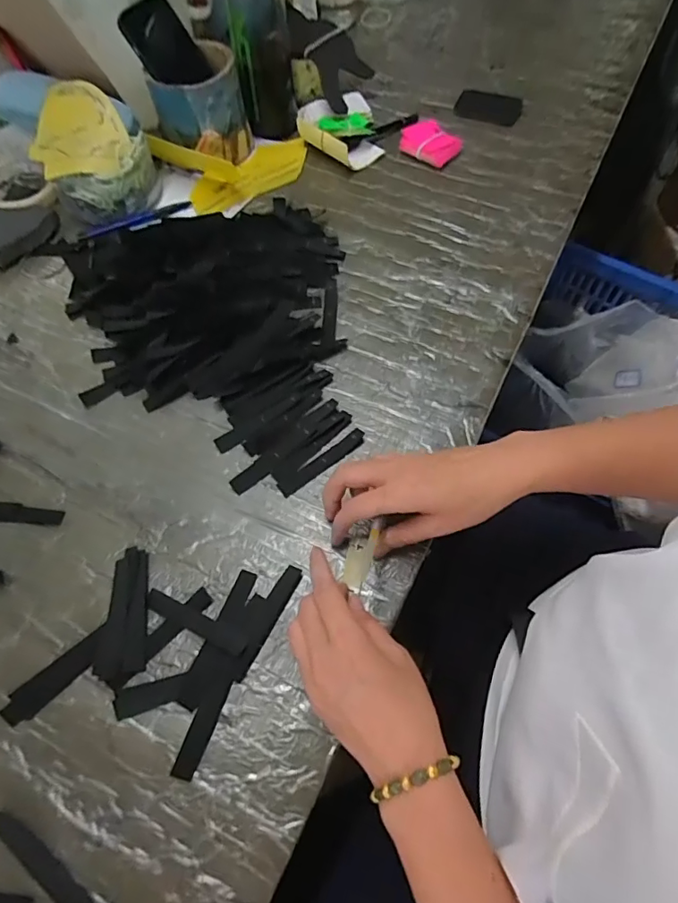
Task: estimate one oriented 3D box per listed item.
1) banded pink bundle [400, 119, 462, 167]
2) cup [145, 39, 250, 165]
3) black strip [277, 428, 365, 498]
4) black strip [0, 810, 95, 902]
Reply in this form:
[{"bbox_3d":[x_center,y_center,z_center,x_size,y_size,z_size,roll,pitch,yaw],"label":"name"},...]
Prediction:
[{"bbox_3d":[0.118,-0.406,0.651,0.076,0.021,0.052,40,70,20],"label":"banded pink bundle"},{"bbox_3d":[-0.169,-0.426,0.620,0.094,0.104,0.090,0,62,1],"label":"cup"},{"bbox_3d":[-0.014,0.010,0.444,0.090,0.004,0.015,-35,73,-14],"label":"black strip"},{"bbox_3d":[-0.187,0.261,0.315,0.091,0.004,0.016,33,64,17],"label":"black strip"}]

